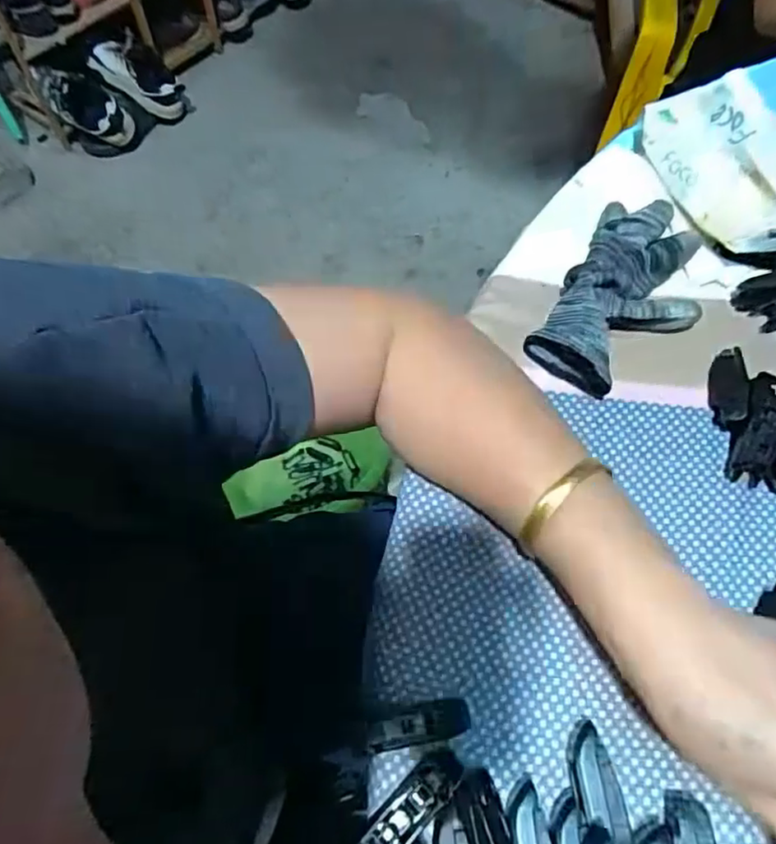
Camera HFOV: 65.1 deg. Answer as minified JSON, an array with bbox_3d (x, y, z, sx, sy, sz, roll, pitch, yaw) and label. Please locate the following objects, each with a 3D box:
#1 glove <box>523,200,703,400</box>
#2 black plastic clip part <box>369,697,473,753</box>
[{"bbox_3d":[0.151,-0.083,0.372,0.079,0.037,0.152,28,66,14],"label":"glove"},{"bbox_3d":[0.014,0.142,0.283,0.048,0.008,0.016,-10,62,-5],"label":"black plastic clip part"}]

